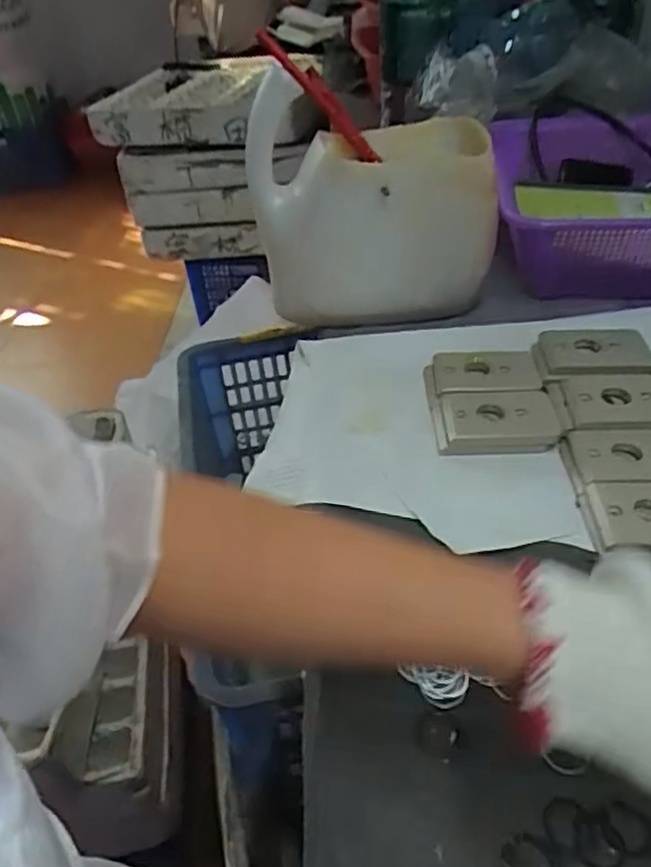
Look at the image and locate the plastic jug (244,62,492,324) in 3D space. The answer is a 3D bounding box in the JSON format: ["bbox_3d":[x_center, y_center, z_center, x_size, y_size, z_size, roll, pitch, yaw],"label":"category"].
[{"bbox_3d":[0.044,-0.201,0.589,0.199,0.185,0.108,4,41,11],"label":"plastic jug"}]

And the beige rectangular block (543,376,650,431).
[{"bbox_3d":[0.206,-0.023,0.484,0.085,0.010,0.049,0,41,7],"label":"beige rectangular block"}]

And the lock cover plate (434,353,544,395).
[{"bbox_3d":[0.122,-0.044,0.526,0.075,0.017,0.052,-1,41,6],"label":"lock cover plate"}]

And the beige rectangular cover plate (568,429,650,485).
[{"bbox_3d":[0.205,0.016,0.453,0.076,0.009,0.049,-2,41,4],"label":"beige rectangular cover plate"}]

